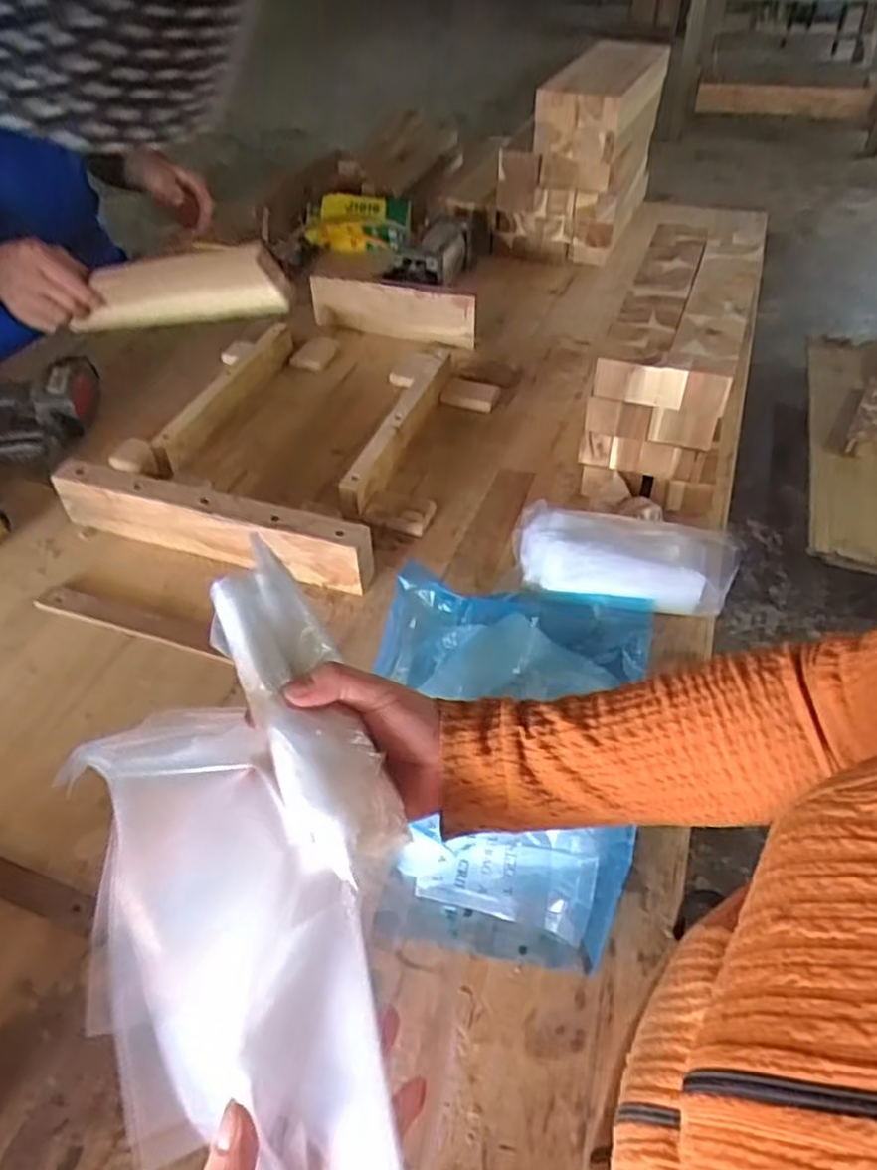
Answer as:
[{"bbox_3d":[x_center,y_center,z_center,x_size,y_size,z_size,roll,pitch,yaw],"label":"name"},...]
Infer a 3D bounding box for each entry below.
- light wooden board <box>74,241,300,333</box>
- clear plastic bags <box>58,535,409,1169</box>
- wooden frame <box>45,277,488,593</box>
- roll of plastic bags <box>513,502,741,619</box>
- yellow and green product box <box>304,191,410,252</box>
[{"bbox_3d":[-0.283,-0.312,0.785,0.287,0.072,0.018,4,45,28],"label":"light wooden board"},{"bbox_3d":[-0.089,0.128,0.345,0.131,0.067,0.321,-9,65,-7],"label":"clear plastic bags"},{"bbox_3d":[-0.165,-0.217,0.892,0.385,0.075,0.537,13,49,14],"label":"wooden frame"},{"bbox_3d":[0.172,-0.029,0.704,0.197,0.049,0.087,10,48,10],"label":"roll of plastic bags"},{"bbox_3d":[-0.137,-0.591,1.210,0.188,0.082,0.048,15,49,15],"label":"yellow and green product box"}]

